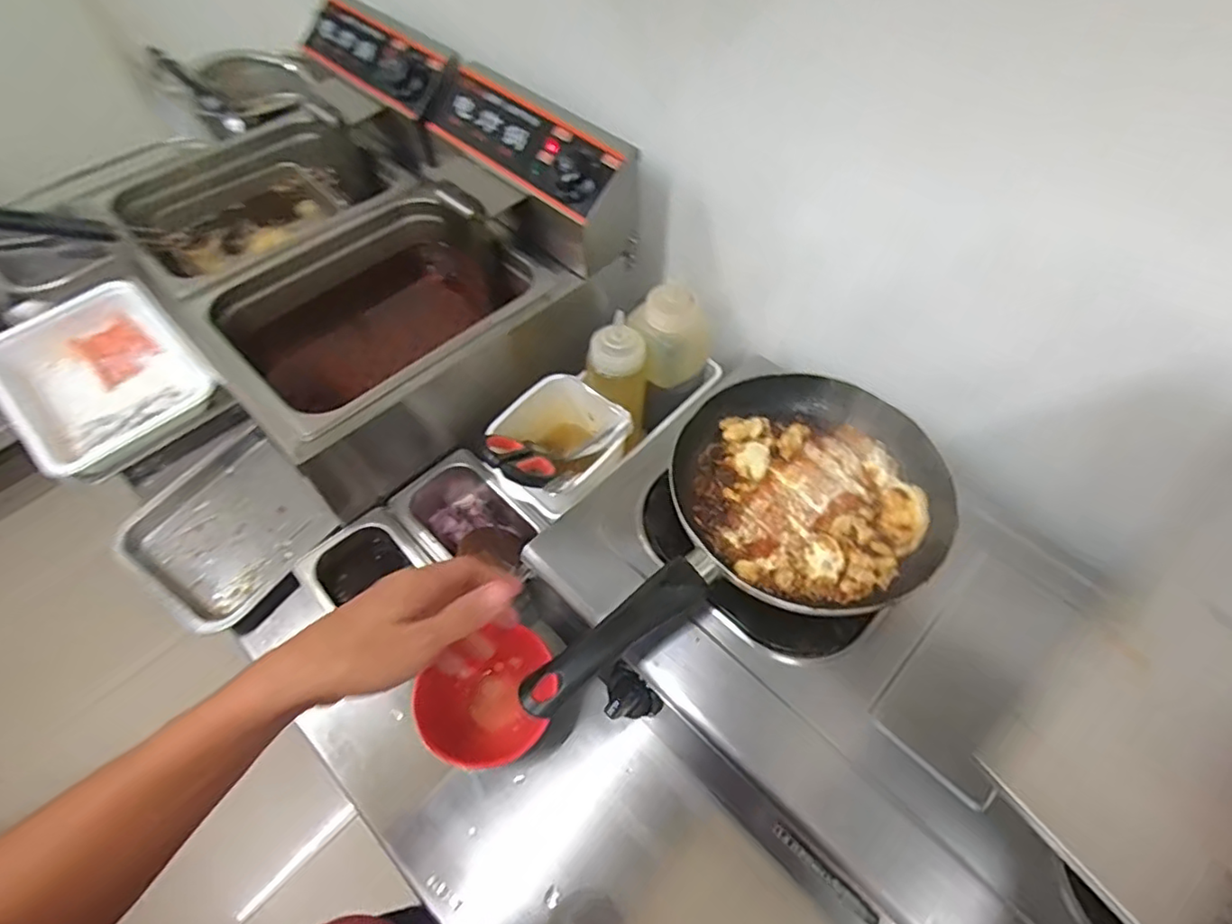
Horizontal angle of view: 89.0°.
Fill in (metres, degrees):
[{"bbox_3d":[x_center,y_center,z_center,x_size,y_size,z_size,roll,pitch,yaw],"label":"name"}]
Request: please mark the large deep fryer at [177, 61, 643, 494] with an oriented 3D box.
[{"bbox_3d":[-0.237,-0.197,0.733,0.419,0.287,0.294,-39,65,-23],"label":"large deep fryer"}]

